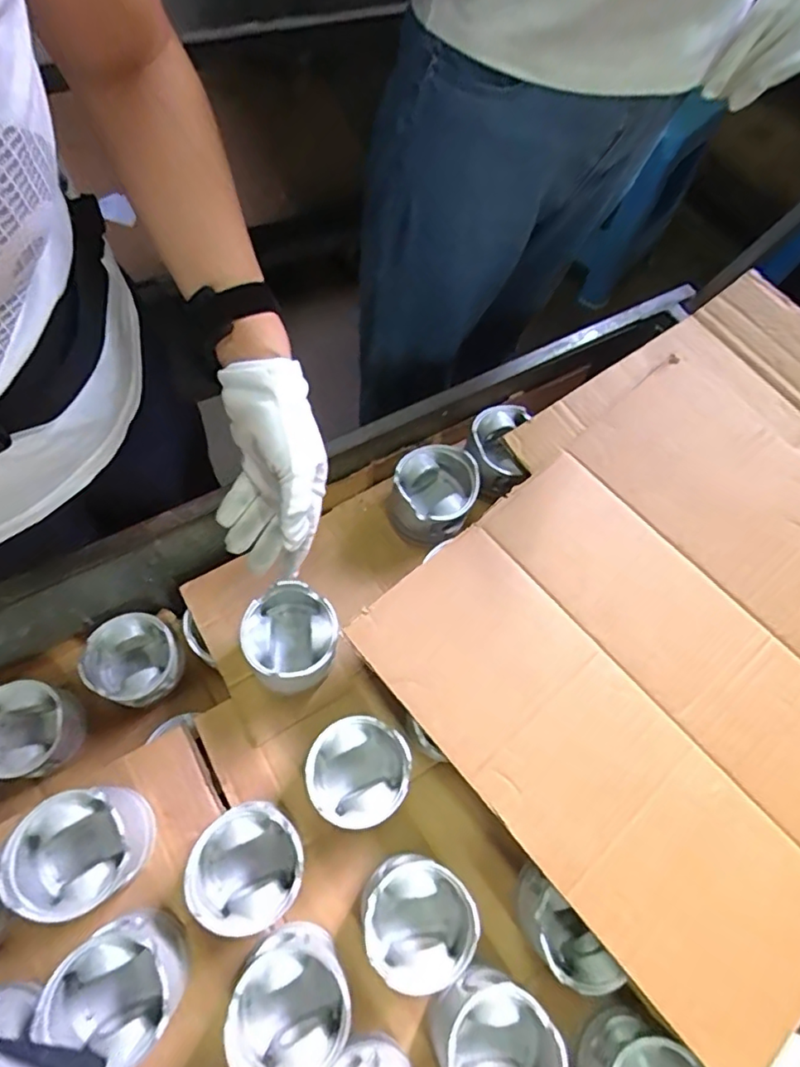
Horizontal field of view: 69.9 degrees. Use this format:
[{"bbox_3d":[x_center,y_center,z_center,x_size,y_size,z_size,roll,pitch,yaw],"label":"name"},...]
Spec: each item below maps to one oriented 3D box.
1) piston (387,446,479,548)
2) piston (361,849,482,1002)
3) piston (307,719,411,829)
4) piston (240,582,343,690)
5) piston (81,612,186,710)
[{"bbox_3d":[0.040,-0.043,0.657,0.103,0.077,0.092,-31,74,-16],"label":"piston"},{"bbox_3d":[0.013,0.338,0.505,0.097,0.067,0.093,27,68,6],"label":"piston"},{"bbox_3d":[-0.037,0.226,0.544,0.091,0.071,0.088,2,68,-5],"label":"piston"},{"bbox_3d":[-0.106,0.108,0.585,0.091,0.082,0.095,2,68,-5],"label":"piston"},{"bbox_3d":[-0.296,0.143,0.643,0.096,0.062,0.093,34,69,9],"label":"piston"}]

